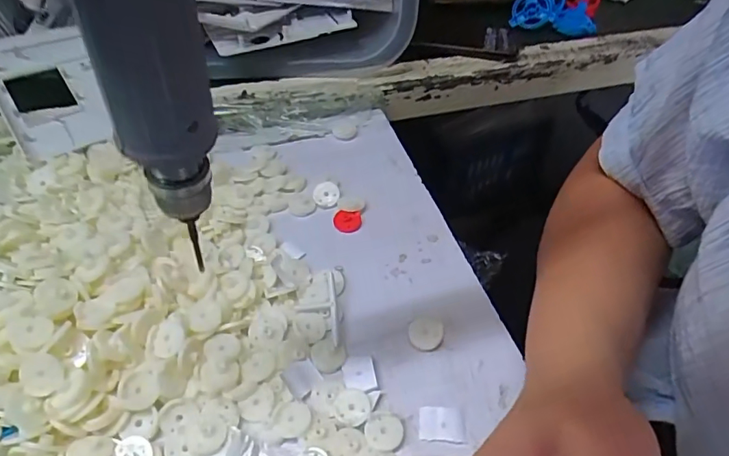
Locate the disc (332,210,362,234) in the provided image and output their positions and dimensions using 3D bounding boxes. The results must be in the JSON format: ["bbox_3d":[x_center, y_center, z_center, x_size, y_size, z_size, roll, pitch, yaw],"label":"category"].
[{"bbox_3d":[-0.014,-0.005,0.428,0.023,0.006,0.021,2,48,-2],"label":"disc"}]

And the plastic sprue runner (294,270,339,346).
[{"bbox_3d":[-0.034,0.055,0.360,0.029,0.013,0.056,-2,48,-6],"label":"plastic sprue runner"}]

